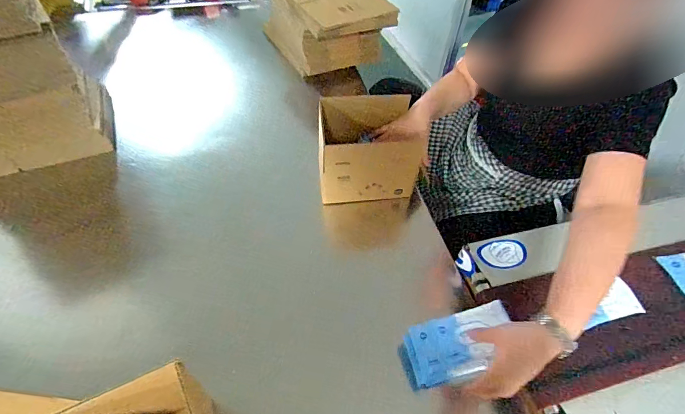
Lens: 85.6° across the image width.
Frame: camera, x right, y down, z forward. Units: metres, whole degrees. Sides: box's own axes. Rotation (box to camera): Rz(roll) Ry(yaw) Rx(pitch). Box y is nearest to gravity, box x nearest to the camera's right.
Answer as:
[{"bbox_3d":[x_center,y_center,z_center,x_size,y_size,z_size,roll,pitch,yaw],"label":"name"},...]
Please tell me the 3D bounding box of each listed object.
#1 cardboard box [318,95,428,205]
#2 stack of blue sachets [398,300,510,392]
[{"bbox_3d":[0.066,-0.148,0.964,0.241,0.218,0.171,-4,52,-6],"label":"cardboard box"},{"bbox_3d":[0.195,0.240,0.638,0.215,0.048,0.100,-33,50,21],"label":"stack of blue sachets"}]

